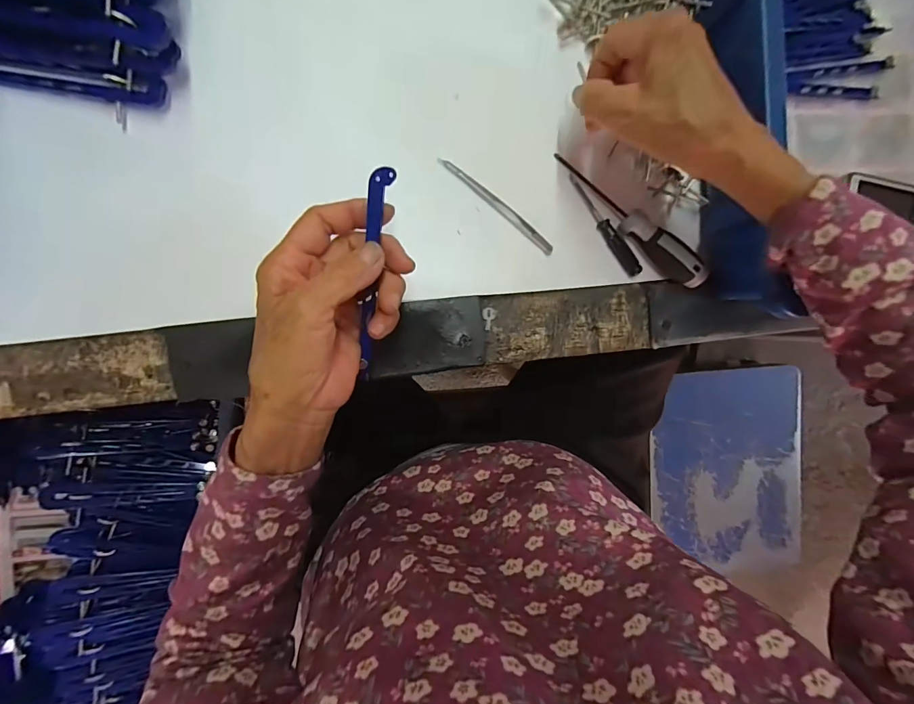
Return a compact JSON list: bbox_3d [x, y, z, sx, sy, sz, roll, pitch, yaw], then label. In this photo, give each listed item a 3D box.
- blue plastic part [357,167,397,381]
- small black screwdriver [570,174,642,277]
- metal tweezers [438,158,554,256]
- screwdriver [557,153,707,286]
[{"bbox_3d":[-0.048,-0.040,0.234,0.012,0.010,0.124,5,114,-8],"label":"blue plastic part"},{"bbox_3d":[0.117,-0.099,0.314,0.009,0.009,0.093,-37,98,-4],"label":"small black screwdriver"},{"bbox_3d":[0.031,-0.110,0.303,0.105,0.008,0.010,39,88,-9],"label":"metal tweezers"},{"bbox_3d":[0.133,-0.100,0.308,0.143,0.025,0.021,38,88,-9],"label":"screwdriver"}]

